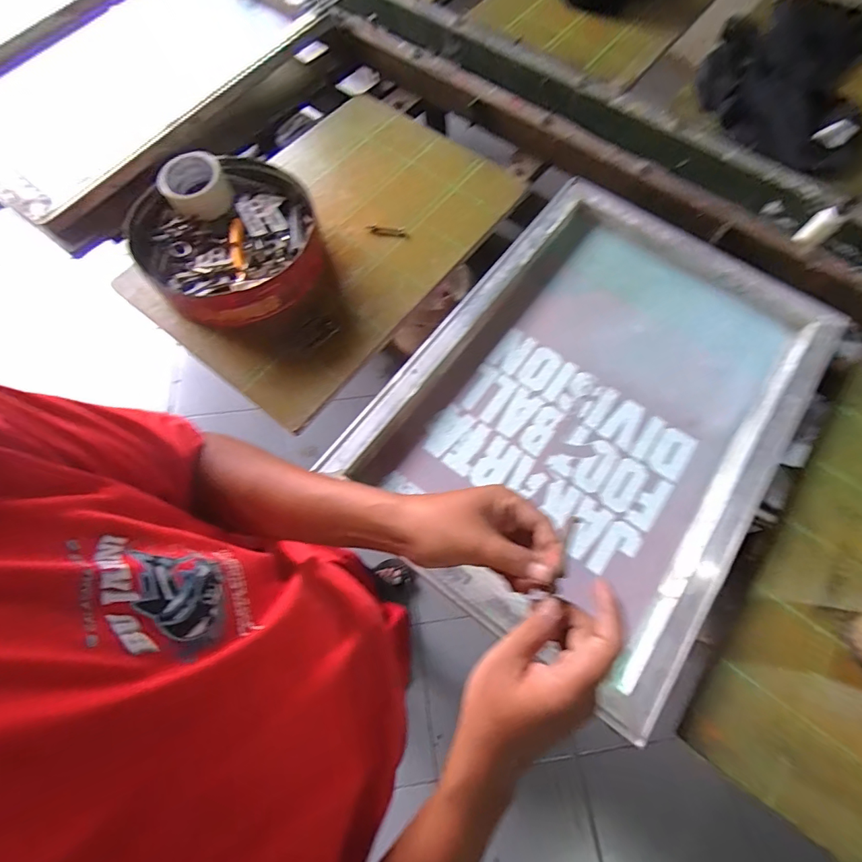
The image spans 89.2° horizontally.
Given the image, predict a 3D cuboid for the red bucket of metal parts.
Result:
[{"bbox_3d":[-0.295,-0.284,0.650,0.259,0.078,0.250,1,69,-2],"label":"red bucket of metal parts"}]

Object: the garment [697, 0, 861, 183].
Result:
[{"bbox_3d":[0.766,-0.737,0.886,0.357,0.052,0.546,33,71,10],"label":"garment"}]

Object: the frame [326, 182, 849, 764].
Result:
[{"bbox_3d":[0.230,-0.053,0.609,0.469,0.031,0.655,35,72,11],"label":"frame"}]

